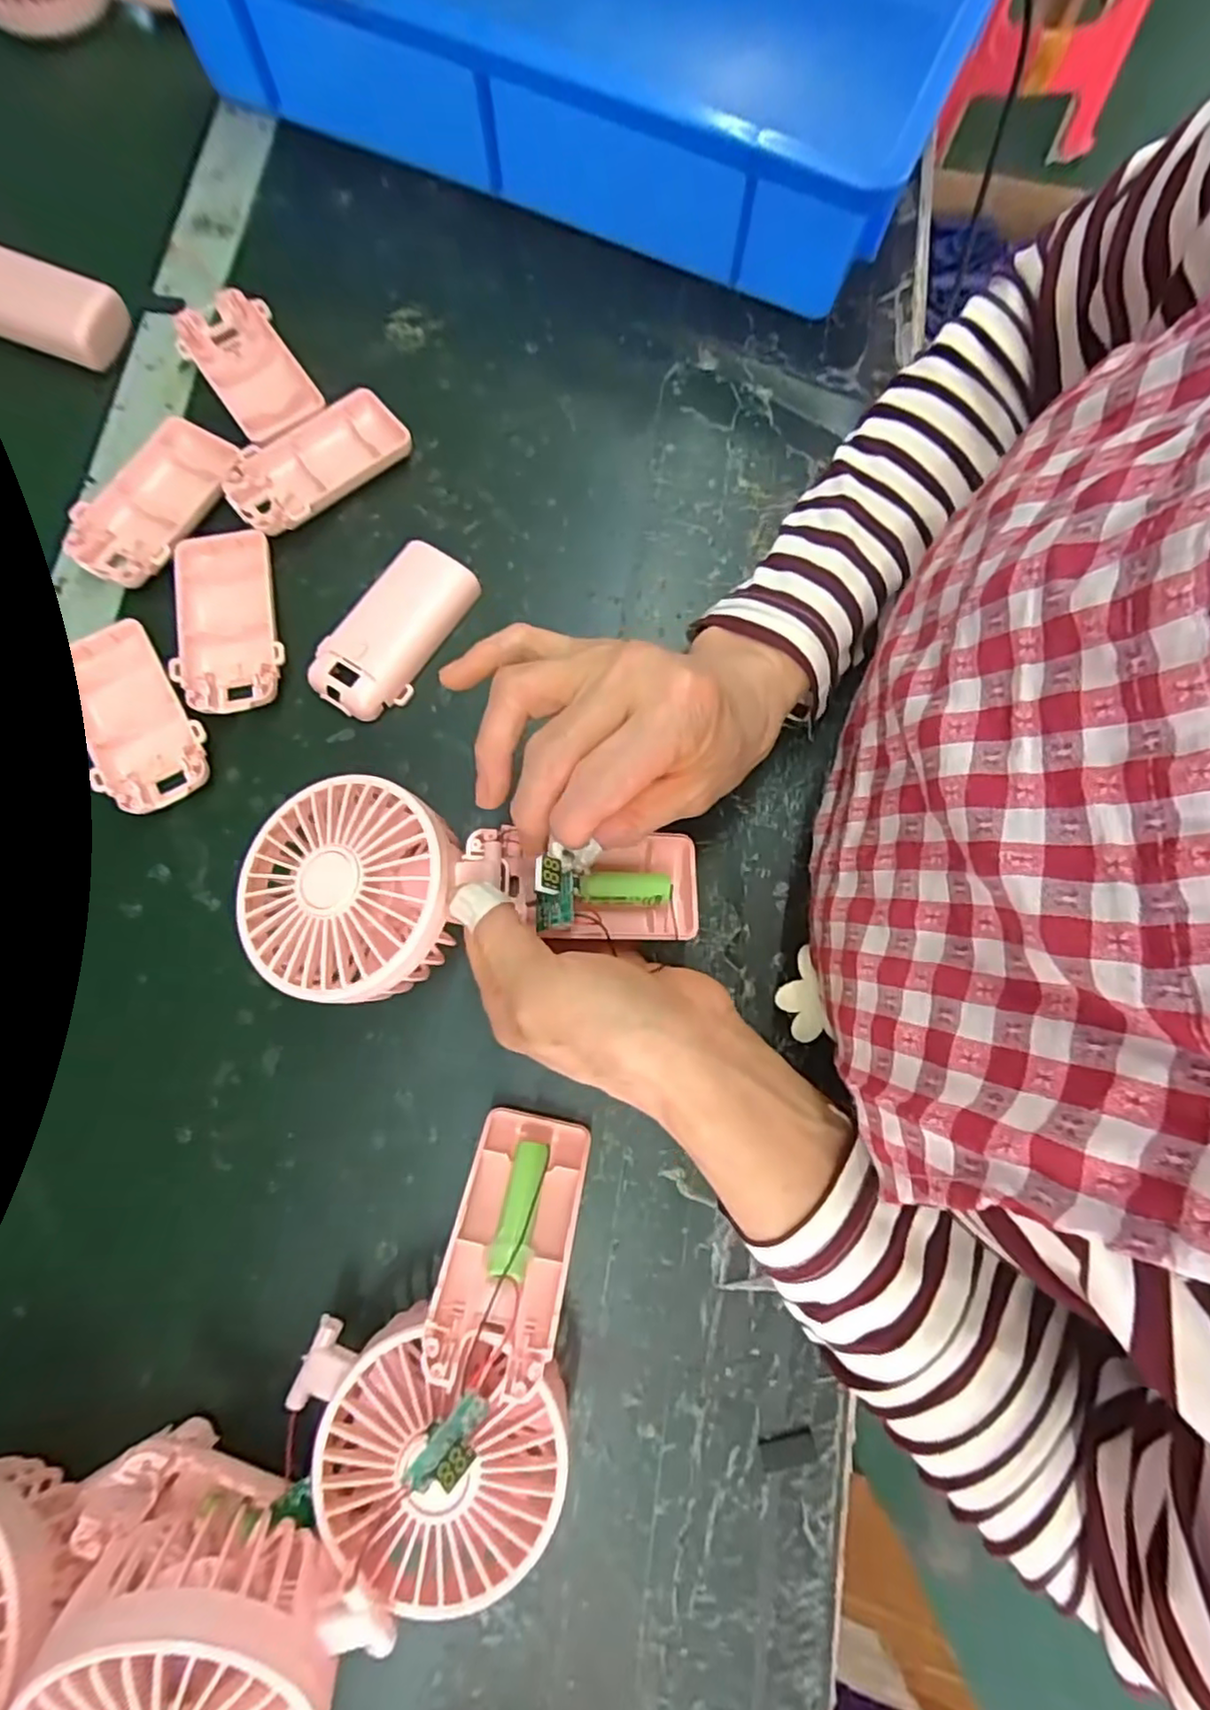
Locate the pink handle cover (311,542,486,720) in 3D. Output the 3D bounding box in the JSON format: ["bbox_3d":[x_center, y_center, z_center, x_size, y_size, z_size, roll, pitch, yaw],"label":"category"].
[{"bbox_3d":[-0.106,-0.113,0.335,0.043,0.017,0.094,33,80,5],"label":"pink handle cover"}]

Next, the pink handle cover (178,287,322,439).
[{"bbox_3d":[-0.196,-0.269,0.367,0.050,0.013,0.093,-30,81,-7],"label":"pink handle cover"}]

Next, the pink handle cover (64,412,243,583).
[{"bbox_3d":[-0.236,-0.184,0.347,0.051,0.014,0.094,27,79,4],"label":"pink handle cover"}]

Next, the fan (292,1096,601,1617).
[{"bbox_3d":[-0.055,0.182,0.253,0.103,0.063,0.157,19,79,3],"label":"fan"}]

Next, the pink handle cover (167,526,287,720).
[{"bbox_3d":[-0.189,-0.117,0.335,0.050,0.015,0.096,-11,79,-3],"label":"pink handle cover"}]

